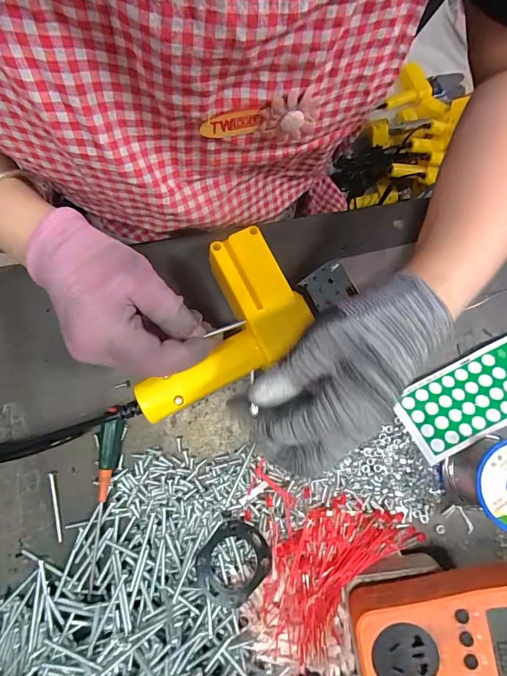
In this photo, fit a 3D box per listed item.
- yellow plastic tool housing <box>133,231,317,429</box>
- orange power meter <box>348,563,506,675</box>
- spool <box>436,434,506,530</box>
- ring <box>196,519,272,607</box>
[{"bbox_3d":[-0.035,-0.011,0.304,0.140,0.039,0.100,-27,77,-5],"label":"yellow plastic tool housing"},{"bbox_3d":[0.132,0.198,0.254,0.127,0.029,0.070,-11,83,0],"label":"orange power meter"},{"bbox_3d":[0.188,0.109,0.296,0.065,0.061,0.061,0,83,1],"label":"spool"},{"bbox_3d":[-0.016,0.177,0.303,0.049,0.014,0.056,40,86,5],"label":"ring"}]

